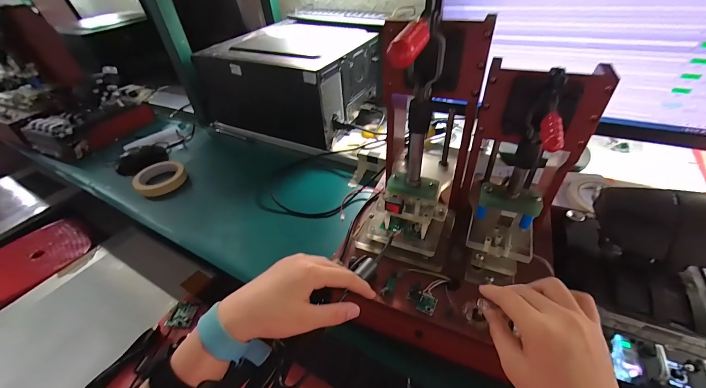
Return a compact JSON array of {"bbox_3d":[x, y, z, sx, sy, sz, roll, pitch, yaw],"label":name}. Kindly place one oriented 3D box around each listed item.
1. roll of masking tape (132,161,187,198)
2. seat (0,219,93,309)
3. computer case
[{"bbox_3d":[-0.423,-0.033,0.659,0.103,0.030,0.103,-3,40,2],"label":"roll of masking tape"},{"bbox_3d":[-0.933,0.191,0.886,0.249,0.062,0.272,20,46,26],"label":"seat"},{"bbox_3d":[-0.156,-0.303,0.793,0.389,0.202,0.311,19,46,25],"label":"computer case"}]

